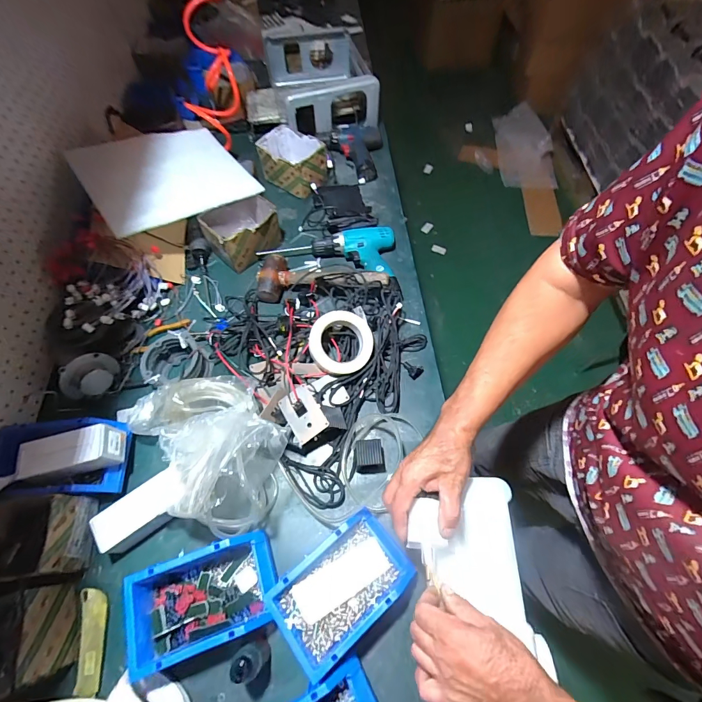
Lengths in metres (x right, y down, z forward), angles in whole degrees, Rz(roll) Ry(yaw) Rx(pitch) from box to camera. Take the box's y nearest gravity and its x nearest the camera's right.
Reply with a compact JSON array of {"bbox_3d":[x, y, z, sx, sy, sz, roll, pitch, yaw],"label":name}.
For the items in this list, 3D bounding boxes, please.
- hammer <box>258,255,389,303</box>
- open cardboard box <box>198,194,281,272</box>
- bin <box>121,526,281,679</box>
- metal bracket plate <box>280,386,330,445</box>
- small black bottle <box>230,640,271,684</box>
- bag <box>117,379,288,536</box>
[{"bbox_3d":[-0.061,-0.150,0.763,0.275,0.069,0.098,7,62,5],"label":"hammer"},{"bbox_3d":[-0.236,-0.266,0.806,0.153,0.093,0.113,-31,65,-15],"label":"open cardboard box"},{"bbox_3d":[-0.200,0.340,0.506,0.184,0.073,0.115,-18,63,-8],"label":"bin"},{"bbox_3d":[-0.082,0.107,0.622,0.058,0.009,0.087,-36,66,-1],"label":"metal bracket plate"},{"bbox_3d":[-0.127,0.395,0.466,0.029,0.097,0.028,20,64,12],"label":"small black bottle"},{"bbox_3d":[-0.224,0.130,0.583,0.278,0.152,0.179,39,69,20],"label":"bag"}]

